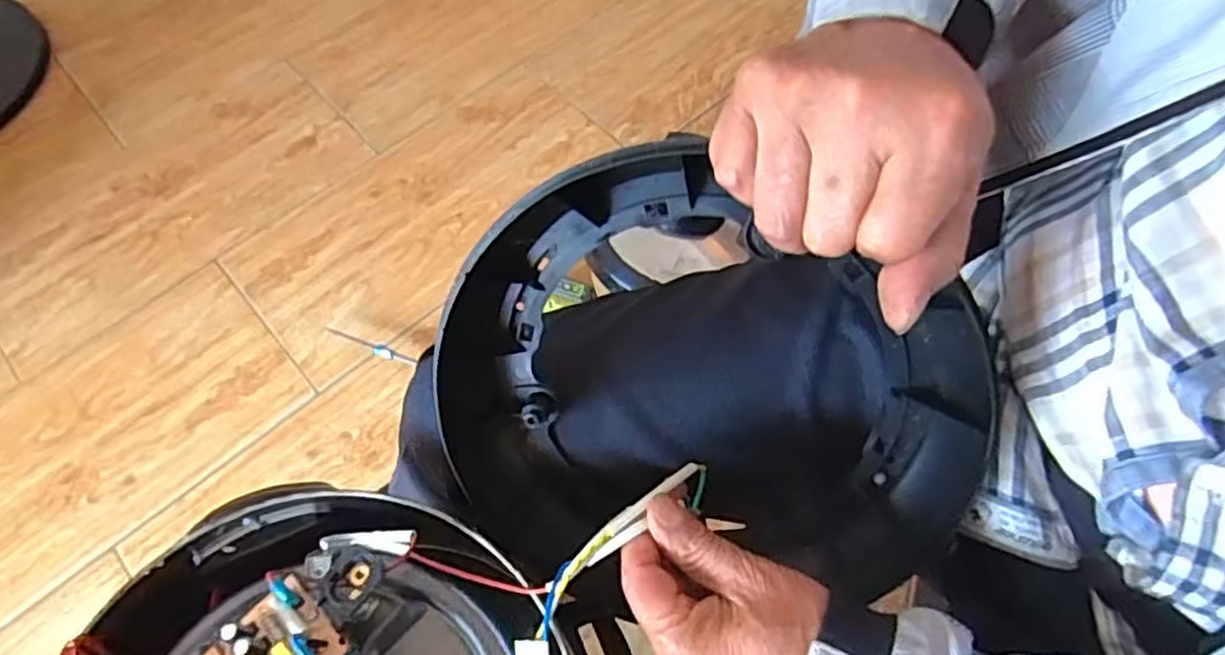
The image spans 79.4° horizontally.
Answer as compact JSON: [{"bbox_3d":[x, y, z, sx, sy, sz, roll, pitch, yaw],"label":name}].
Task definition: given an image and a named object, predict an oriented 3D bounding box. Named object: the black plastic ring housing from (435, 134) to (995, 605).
[{"bbox_3d":[0.039,0.050,0.387,0.267,0.245,0.058,30,24,-6],"label":"black plastic ring housing"}]

